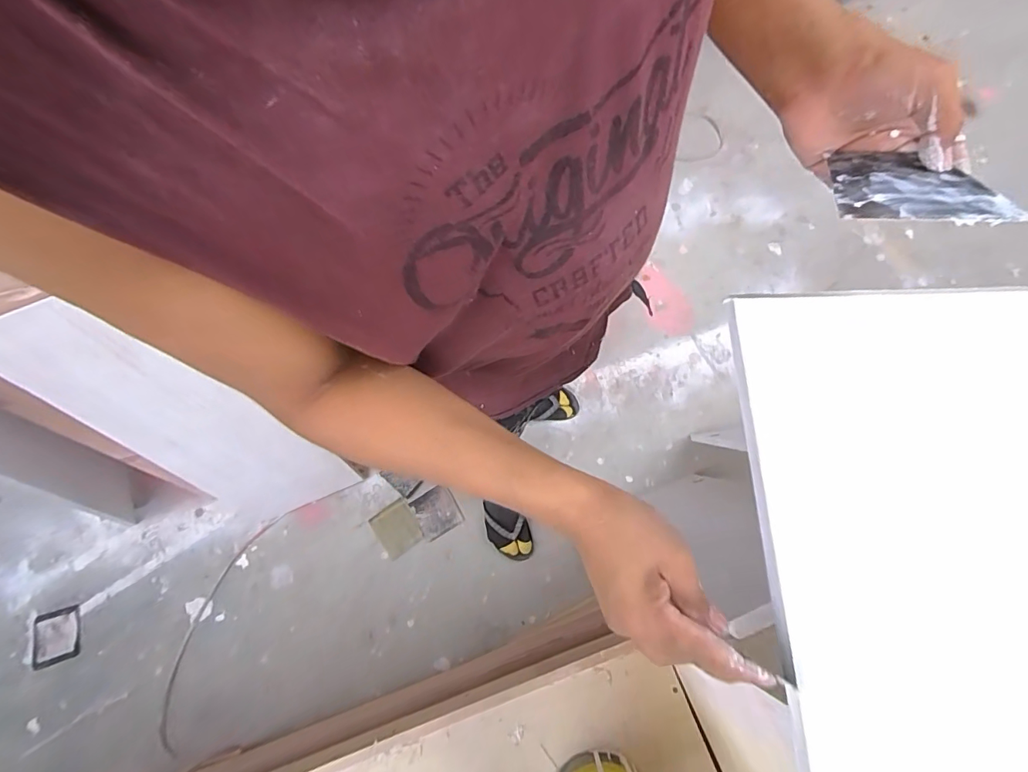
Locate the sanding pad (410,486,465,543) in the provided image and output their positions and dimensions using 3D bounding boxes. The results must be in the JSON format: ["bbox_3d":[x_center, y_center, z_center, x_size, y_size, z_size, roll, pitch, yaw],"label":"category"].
[{"bbox_3d":[-0.217,0.352,1.351,0.118,0.017,0.123,-30,73,-7],"label":"sanding pad"}]

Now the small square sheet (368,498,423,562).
[{"bbox_3d":[-0.327,0.399,1.351,0.114,0.005,0.131,-34,75,-5],"label":"small square sheet"}]

